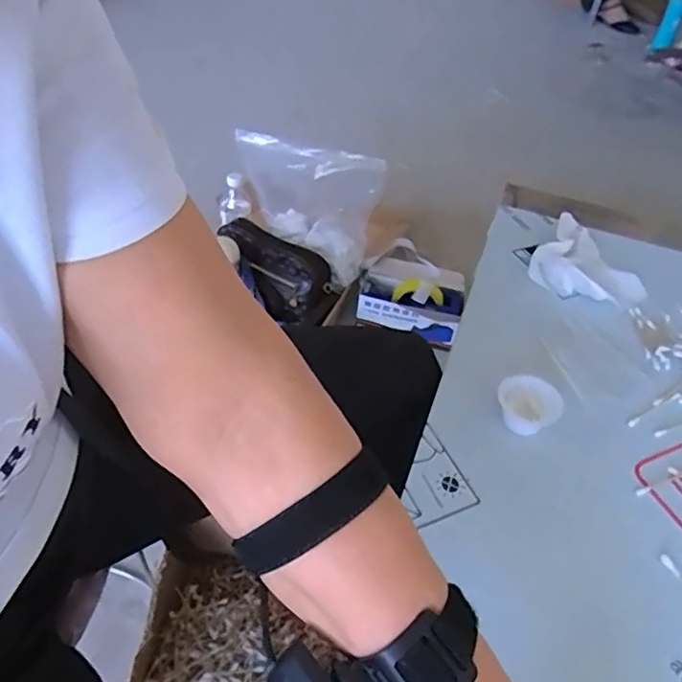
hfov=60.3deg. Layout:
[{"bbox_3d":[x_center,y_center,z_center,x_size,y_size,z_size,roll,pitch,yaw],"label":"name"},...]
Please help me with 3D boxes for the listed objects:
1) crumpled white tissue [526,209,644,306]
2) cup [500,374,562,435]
[{"bbox_3d":[0.291,-0.094,0.673,0.120,0.036,0.128,26,49,18],"label":"crumpled white tissue"},{"bbox_3d":[0.162,0.061,0.515,0.054,0.039,0.048,19,47,12],"label":"cup"}]

